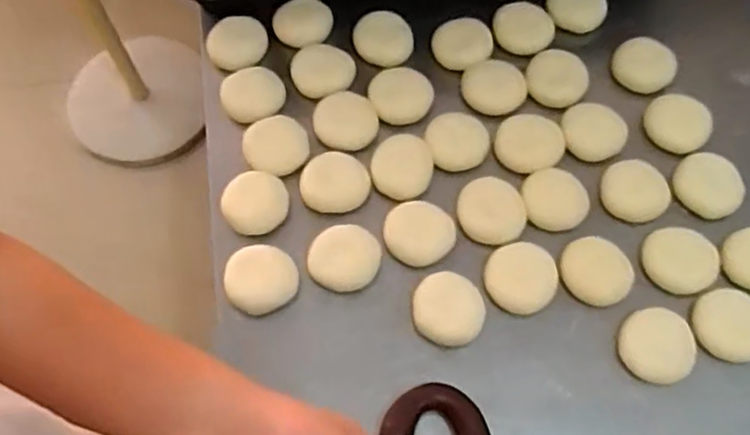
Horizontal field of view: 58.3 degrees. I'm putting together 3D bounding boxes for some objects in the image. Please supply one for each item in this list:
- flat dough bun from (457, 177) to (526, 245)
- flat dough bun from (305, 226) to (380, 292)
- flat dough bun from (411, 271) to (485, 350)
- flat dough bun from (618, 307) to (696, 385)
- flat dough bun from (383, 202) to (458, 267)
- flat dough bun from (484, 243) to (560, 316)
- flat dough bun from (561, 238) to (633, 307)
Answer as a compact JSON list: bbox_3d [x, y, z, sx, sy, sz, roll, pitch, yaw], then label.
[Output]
[{"bbox_3d":[0.112,-0.007,0.643,0.062,0.010,0.065,9,65,4],"label":"flat dough bun"},{"bbox_3d":[-0.028,0.037,0.620,0.062,0.014,0.060,0,64,0],"label":"flat dough bun"},{"bbox_3d":[0.065,0.080,0.597,0.061,0.010,0.064,0,64,0],"label":"flat dough bun"},{"bbox_3d":[0.246,0.112,0.585,0.062,0.018,0.060,0,64,0],"label":"flat dough bun"},{"bbox_3d":[0.041,0.013,0.630,0.061,0.018,0.062,0,64,0],"label":"flat dough bun"},{"bbox_3d":[0.134,0.054,0.613,0.062,0.019,0.066,0,64,0],"label":"flat dough bun"},{"bbox_3d":[0.204,0.050,0.619,0.064,0.013,0.061,0,64,0],"label":"flat dough bun"}]

